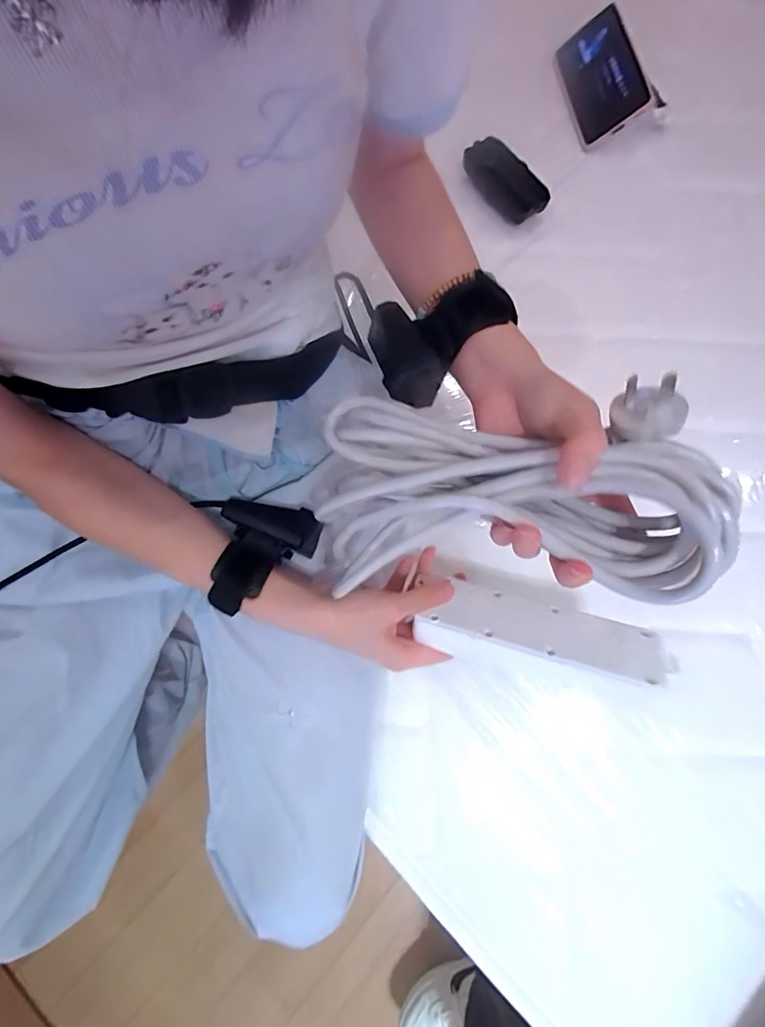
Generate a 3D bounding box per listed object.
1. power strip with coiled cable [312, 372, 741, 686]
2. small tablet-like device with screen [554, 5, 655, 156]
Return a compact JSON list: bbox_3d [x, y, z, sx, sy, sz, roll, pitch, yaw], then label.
[{"bbox_3d":[0.073,0.008,0.278,0.223,0.156,0.123,8,74,1],"label":"power strip with coiled cable"},{"bbox_3d":[0.269,-0.539,0.573,0.080,0.012,0.164,-21,74,37],"label":"small tablet-like device with screen"}]

